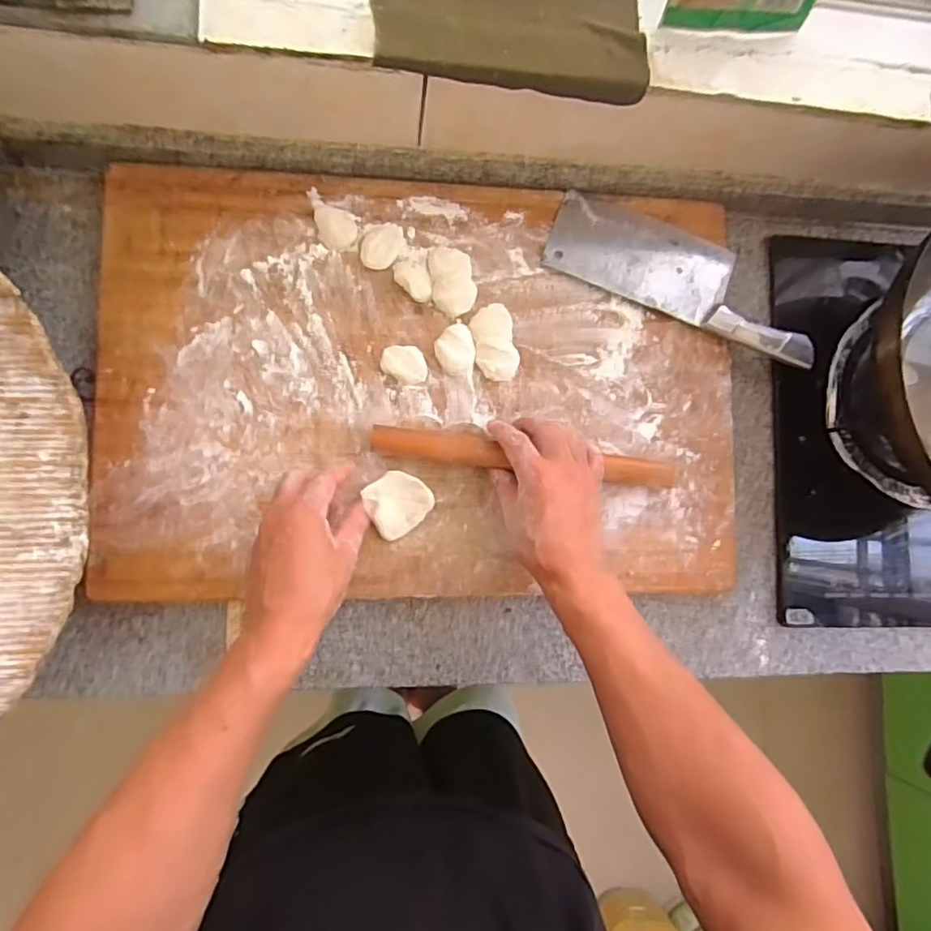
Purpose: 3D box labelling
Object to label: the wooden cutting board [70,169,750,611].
[{"bbox_3d":[-0.030,-0.074,0.558,0.576,0.039,0.385,1,85,-7],"label":"wooden cutting board"}]

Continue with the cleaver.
[{"bbox_3d":[0.218,-0.187,0.579,0.274,0.019,0.086,21,83,-4],"label":"cleaver"}]

